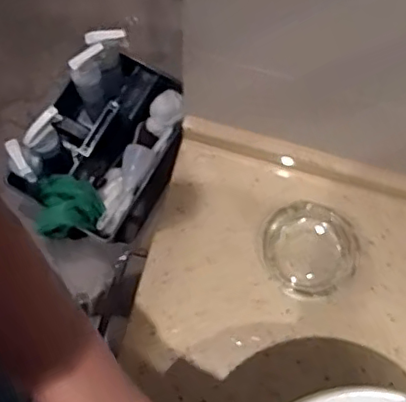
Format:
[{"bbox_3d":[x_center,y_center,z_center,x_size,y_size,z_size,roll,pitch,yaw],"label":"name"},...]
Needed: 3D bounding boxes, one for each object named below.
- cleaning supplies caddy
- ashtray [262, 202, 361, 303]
[{"bbox_3d":[-0.227,-0.129,1.284,0.256,0.226,0.417,23,79,3],"label":"cleaning supplies caddy"},{"bbox_3d":[0.122,0.055,0.674,0.104,0.030,0.110,-10,79,-4],"label":"ashtray"}]

